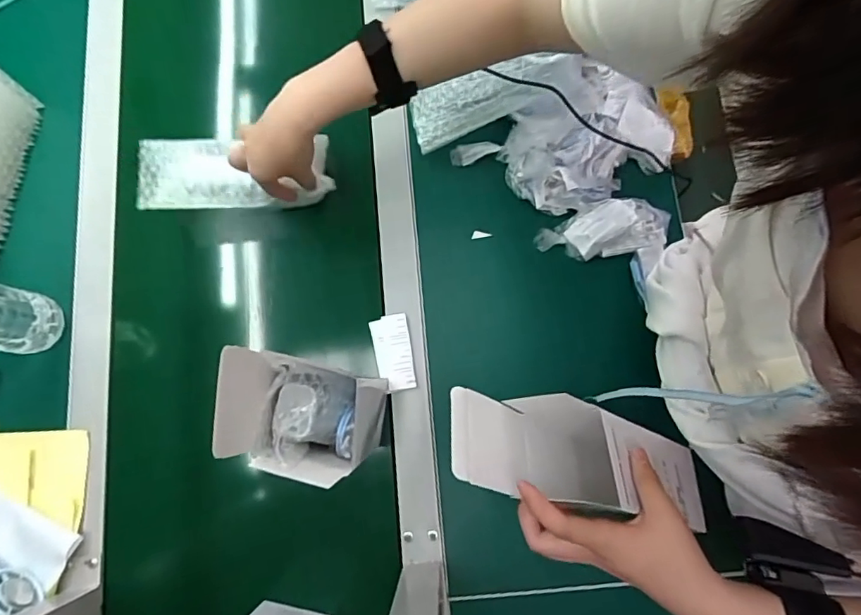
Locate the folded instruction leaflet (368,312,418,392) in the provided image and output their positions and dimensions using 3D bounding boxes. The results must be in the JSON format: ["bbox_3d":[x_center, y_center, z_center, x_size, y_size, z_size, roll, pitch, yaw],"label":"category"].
[{"bbox_3d":[-0.041,0.048,0.548,0.041,0.009,0.081,-9,79,-1],"label":"folded instruction leaflet"}]

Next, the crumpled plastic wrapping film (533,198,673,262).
[{"bbox_3d":[0.192,-0.086,0.564,0.154,0.043,0.060,-10,79,-1],"label":"crumpled plastic wrapping film"}]

